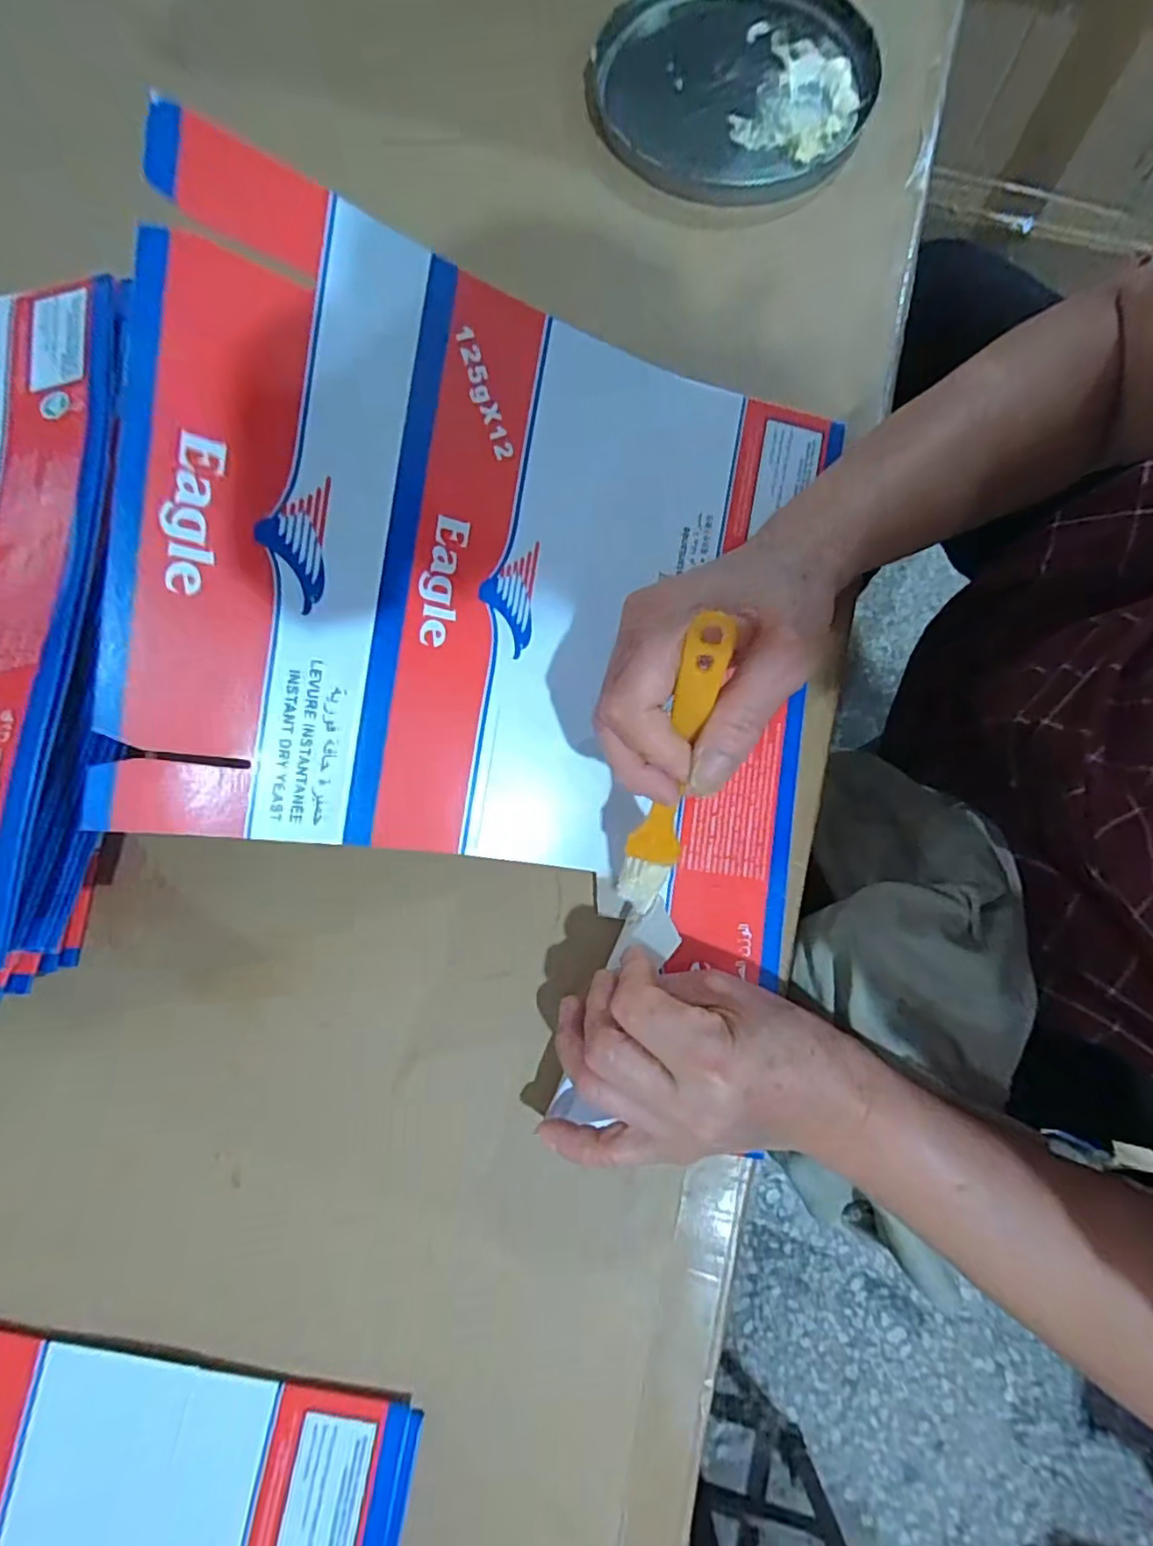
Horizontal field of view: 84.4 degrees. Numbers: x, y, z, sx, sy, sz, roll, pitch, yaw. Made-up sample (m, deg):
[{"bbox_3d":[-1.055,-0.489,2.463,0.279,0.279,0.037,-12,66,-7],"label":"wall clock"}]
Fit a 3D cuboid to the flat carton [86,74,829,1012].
[{"bbox_3d":[-0.023,-0.065,0.259,0.278,0.060,0.253,8,98,-25],"label":"flat carton"}]

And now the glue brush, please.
[{"bbox_3d":[0.035,0.006,0.244,0.021,0.139,0.016,7,42,1],"label":"glue brush"}]

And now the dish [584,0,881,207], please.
[{"bbox_3d":[0.097,-0.426,0.390,0.174,0.012,0.169,0,79,-1],"label":"dish"}]

